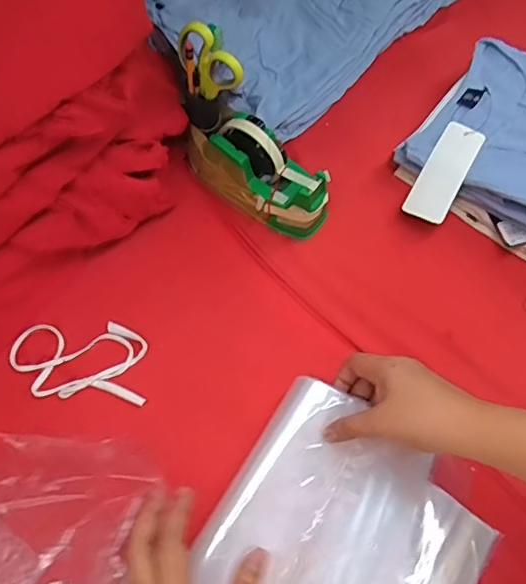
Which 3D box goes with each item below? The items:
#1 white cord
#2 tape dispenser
[{"bbox_3d":[-0.190,0.070,0.575,0.142,0.006,0.081,3,61,2],"label":"white cord"},{"bbox_3d":[-0.002,-0.144,0.634,0.175,0.098,0.069,36,66,14],"label":"tape dispenser"}]

